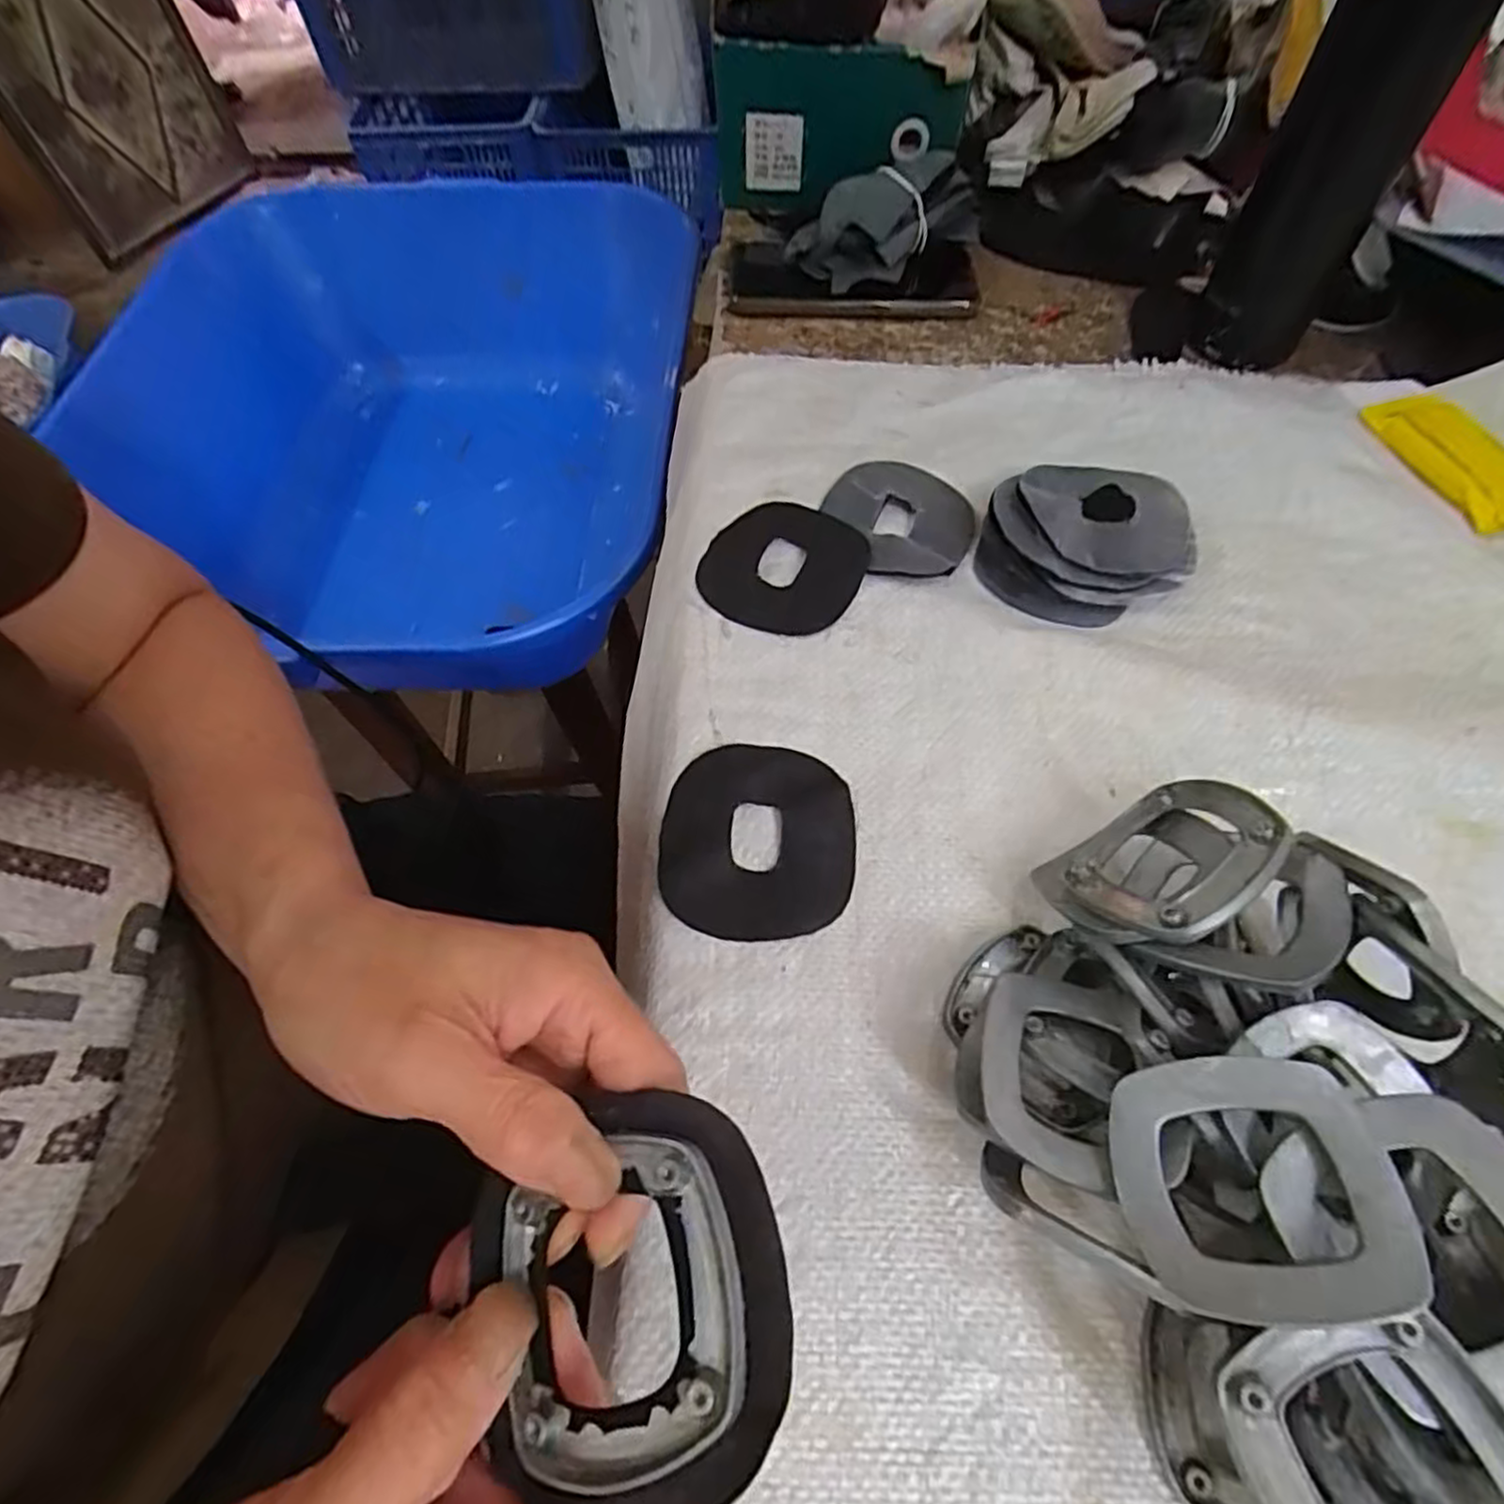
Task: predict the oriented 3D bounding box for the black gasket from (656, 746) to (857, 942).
[{"bbox_3d":[0.003,0.034,0.293,0.075,0.005,0.080,0,58,1],"label":"black gasket"}]

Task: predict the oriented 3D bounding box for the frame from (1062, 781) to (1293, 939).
[{"bbox_3d":[0.135,0.037,0.251,0.065,0.016,0.068,-40,23,-11],"label":"frame"}]

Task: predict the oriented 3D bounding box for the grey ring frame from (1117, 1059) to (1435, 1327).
[{"bbox_3d":[0.125,0.108,0.184,0.061,0.009,0.055,-10,49,17],"label":"grey ring frame"}]

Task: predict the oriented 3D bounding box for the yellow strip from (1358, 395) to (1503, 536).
[{"bbox_3d":[0.392,-0.165,0.411,0.060,0.008,0.105,-13,59,-7],"label":"yellow strip"}]

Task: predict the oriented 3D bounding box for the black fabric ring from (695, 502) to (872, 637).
[{"bbox_3d":[0.015,-0.092,0.366,0.077,0.004,0.080,0,61,0],"label":"black fabric ring"}]

